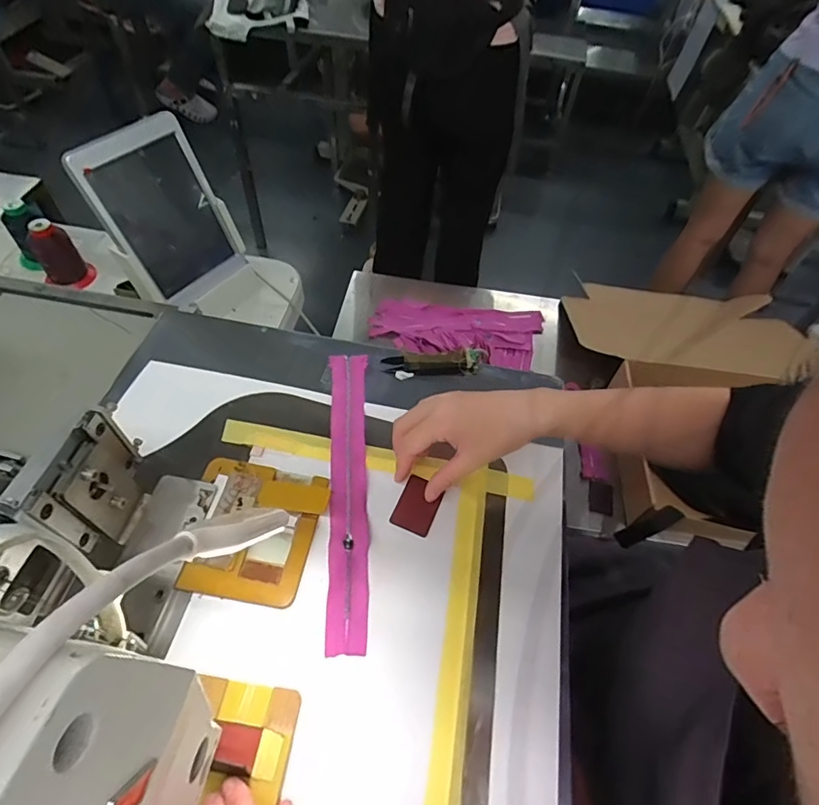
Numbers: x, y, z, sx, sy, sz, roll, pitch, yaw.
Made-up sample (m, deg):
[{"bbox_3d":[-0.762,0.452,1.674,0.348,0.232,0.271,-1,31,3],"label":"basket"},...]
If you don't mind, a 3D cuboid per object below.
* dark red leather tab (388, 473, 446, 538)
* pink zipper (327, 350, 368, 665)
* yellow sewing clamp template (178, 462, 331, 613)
[{"bbox_3d":[0.008,0.091,0.435,0.037,0.007,0.052,16,54,24],"label":"dark red leather tab"},{"bbox_3d":[-0.055,0.068,0.446,0.034,0.004,0.288,-2,54,-6],"label":"pink zipper"},{"bbox_3d":[-0.132,0.104,0.408,0.109,0.014,0.114,10,54,3],"label":"yellow sewing clamp template"}]

